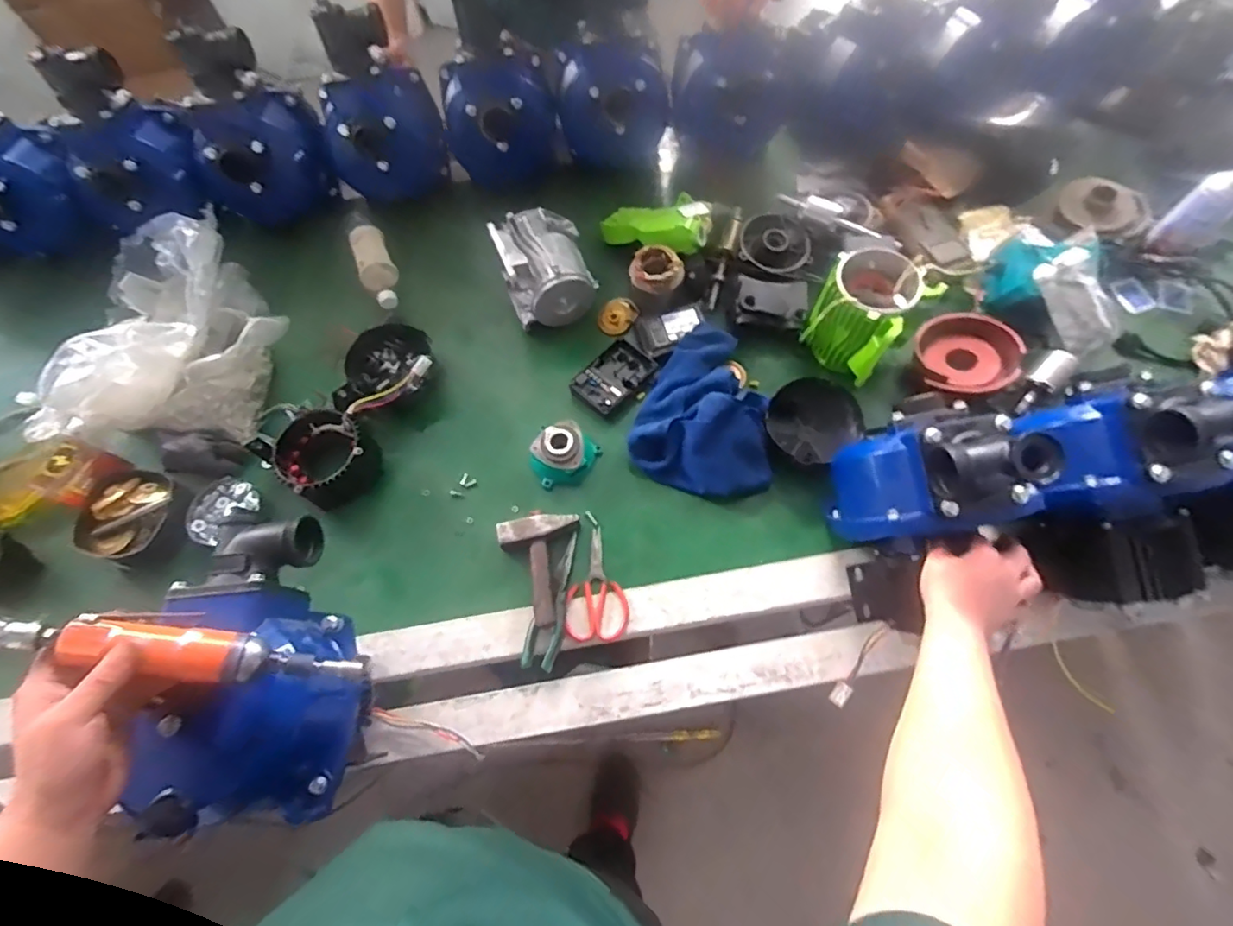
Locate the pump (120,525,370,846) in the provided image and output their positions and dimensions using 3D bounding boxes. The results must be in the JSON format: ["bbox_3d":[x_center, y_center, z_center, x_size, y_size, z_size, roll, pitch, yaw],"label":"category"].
[{"bbox_3d":[-0.362,0.206,0.580,0.150,0.166,0.287,-7,67,0],"label":"pump"}]

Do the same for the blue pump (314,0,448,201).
[{"bbox_3d":[-0.429,-0.620,0.995,0.199,0.263,0.149,-39,71,-13],"label":"blue pump"}]

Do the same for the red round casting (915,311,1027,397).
[{"bbox_3d":[0.550,-0.168,0.886,0.139,0.062,0.137,-1,67,3],"label":"red round casting"}]

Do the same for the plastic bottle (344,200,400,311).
[{"bbox_3d":[-0.449,-0.381,1.038,0.060,0.073,0.240,-25,68,-7],"label":"plastic bottle"}]

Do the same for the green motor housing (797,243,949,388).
[{"bbox_3d":[0.378,-0.234,0.856,0.138,0.114,0.136,38,74,17],"label":"green motor housing"}]

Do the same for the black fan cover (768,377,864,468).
[{"bbox_3d":[0.306,-0.063,0.873,0.133,0.047,0.132,-37,70,-12],"label":"black fan cover"}]

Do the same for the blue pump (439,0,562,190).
[{"bbox_3d":[-0.213,-0.644,0.999,0.196,0.279,0.151,-18,67,-4],"label":"blue pump"}]

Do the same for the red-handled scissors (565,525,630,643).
[{"bbox_3d":[-0.030,0.170,0.798,0.086,0.019,0.157,-5,67,1],"label":"red-handled scissors"}]

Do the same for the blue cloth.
[{"bbox_3d":[0.146,-0.088,0.873,0.214,0.084,0.270,14,69,9],"label":"blue cloth"}]

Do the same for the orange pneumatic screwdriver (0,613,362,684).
[{"bbox_3d":[-0.368,0.155,0.475,0.278,0.034,0.048,15,66,-18],"label":"orange pneumatic screwdriver"}]

